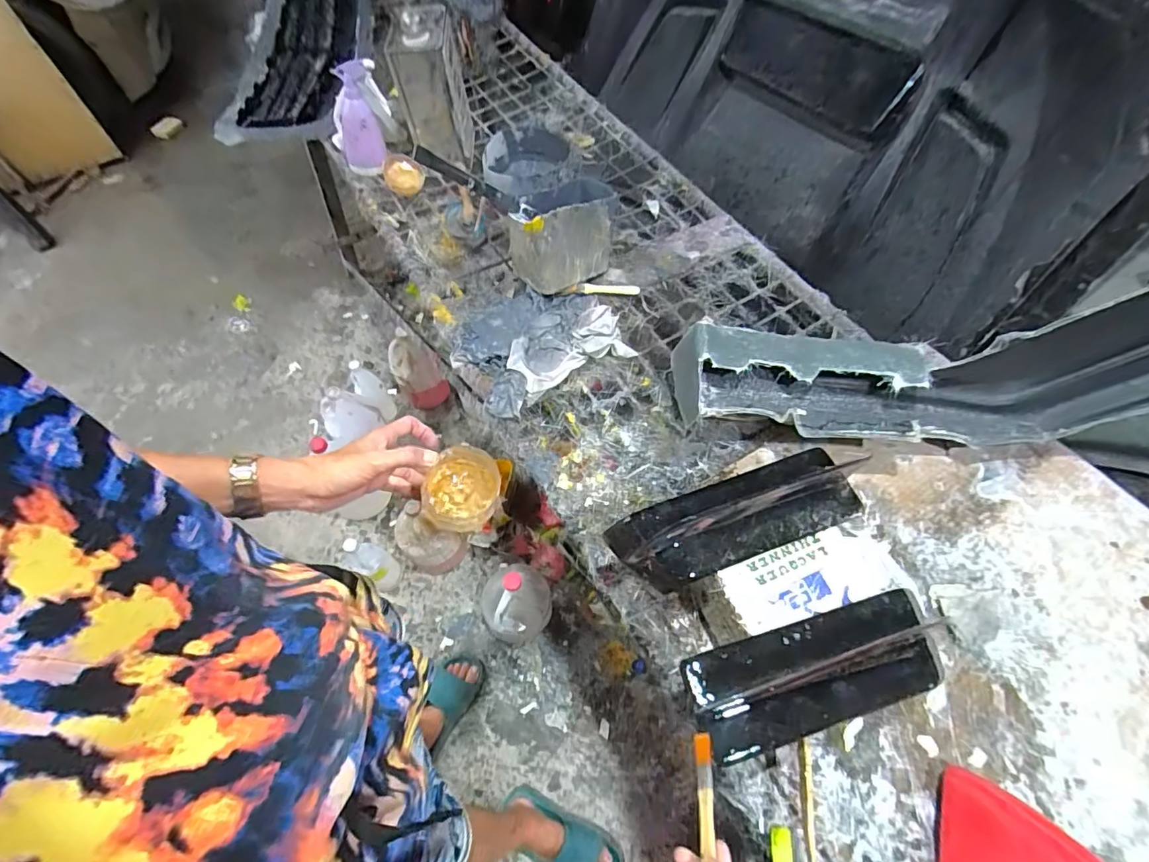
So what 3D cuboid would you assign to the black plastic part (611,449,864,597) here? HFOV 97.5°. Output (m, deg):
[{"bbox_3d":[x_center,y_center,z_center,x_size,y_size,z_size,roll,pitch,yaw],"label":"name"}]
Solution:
[{"bbox_3d":[0.178,0.088,0.543,0.272,0.085,0.090,-20,60,-8],"label":"black plastic part"}]

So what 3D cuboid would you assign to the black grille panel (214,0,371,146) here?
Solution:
[{"bbox_3d":[-0.674,-0.944,1.255,0.299,0.058,0.628,-3,66,-5],"label":"black grille panel"}]

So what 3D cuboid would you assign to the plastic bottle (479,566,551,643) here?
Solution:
[{"bbox_3d":[-0.149,0.415,1.239,0.180,0.224,0.167,-2,59,3],"label":"plastic bottle"}]

